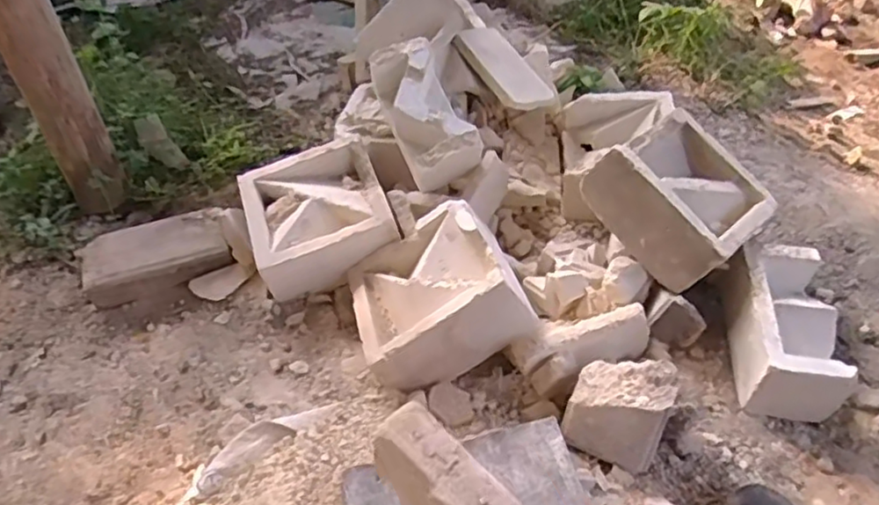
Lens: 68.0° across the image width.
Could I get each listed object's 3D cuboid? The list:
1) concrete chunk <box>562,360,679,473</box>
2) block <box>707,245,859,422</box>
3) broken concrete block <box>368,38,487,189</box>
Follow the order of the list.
[{"bbox_3d":[0.206,0.183,0.754,0.105,0.085,0.102,-2,48,2],"label":"concrete chunk"},{"bbox_3d":[0.434,0.088,0.827,0.113,0.096,0.214,5,48,8],"label":"block"},{"bbox_3d":[-0.021,-0.208,0.984,0.102,0.120,0.218,-24,79,-18],"label":"broken concrete block"}]

